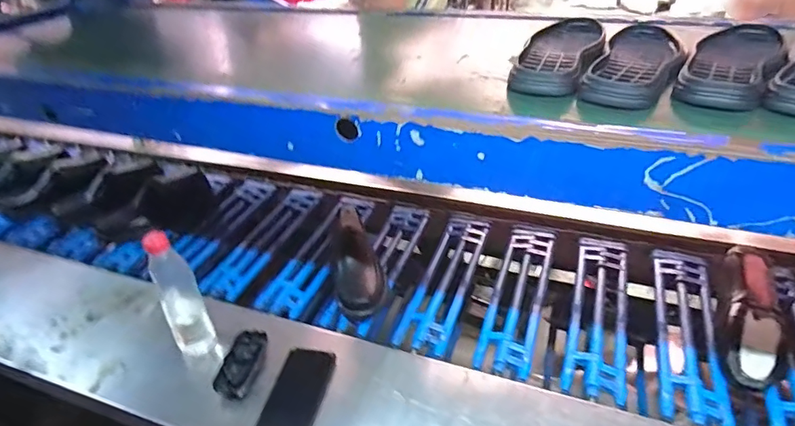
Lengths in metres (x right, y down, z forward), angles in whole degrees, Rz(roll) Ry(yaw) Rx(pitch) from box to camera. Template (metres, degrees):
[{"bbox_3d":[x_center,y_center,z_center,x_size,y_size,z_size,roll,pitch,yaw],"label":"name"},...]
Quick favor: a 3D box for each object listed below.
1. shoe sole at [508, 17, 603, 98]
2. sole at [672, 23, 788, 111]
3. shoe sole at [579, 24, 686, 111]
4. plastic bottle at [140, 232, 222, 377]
[{"bbox_3d":[0.235,-0.232,0.679,0.092,0.029,0.279,11,38,22],"label":"shoe sole"},{"bbox_3d":[0.430,-0.197,0.607,0.094,0.028,0.276,18,42,30],"label":"sole"},{"bbox_3d":[0.313,-0.199,0.622,0.092,0.030,0.274,14,40,26],"label":"shoe sole"},{"bbox_3d":[-0.332,0.156,0.753,0.062,0.273,0.062,-25,39,-25],"label":"plastic bottle"}]

